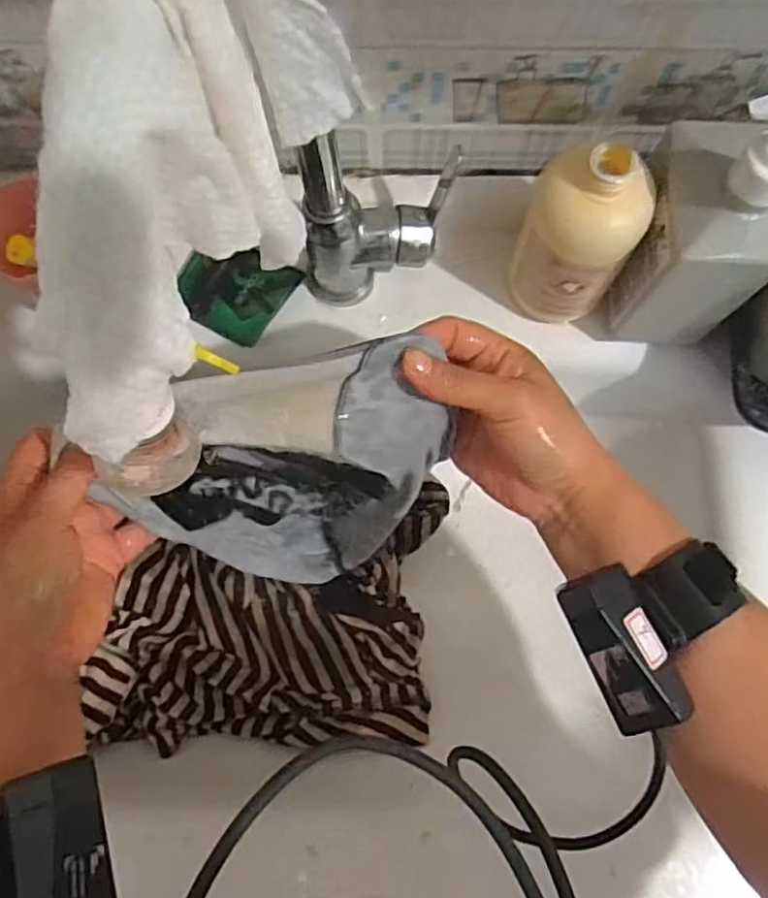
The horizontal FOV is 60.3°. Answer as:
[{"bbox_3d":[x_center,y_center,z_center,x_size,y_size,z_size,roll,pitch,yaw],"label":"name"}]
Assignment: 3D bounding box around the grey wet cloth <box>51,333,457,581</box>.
[{"bbox_3d":[-0.057,0.025,0.400,0.177,0.204,0.039,-8,59,-5],"label":"grey wet cloth"}]

